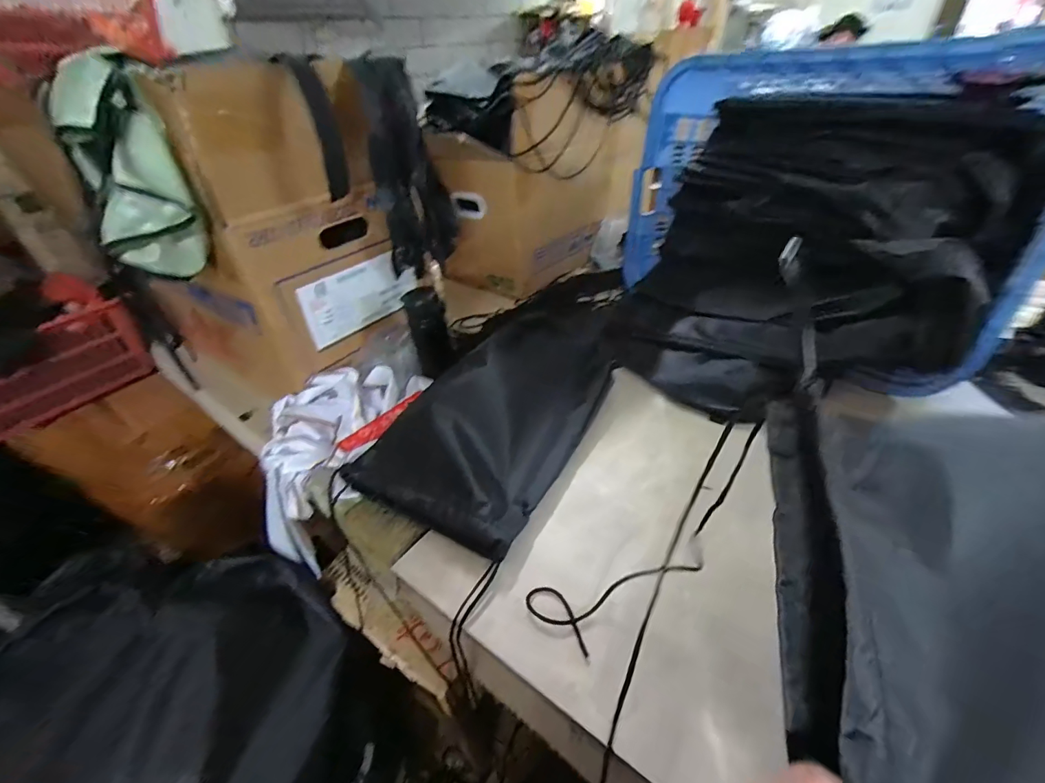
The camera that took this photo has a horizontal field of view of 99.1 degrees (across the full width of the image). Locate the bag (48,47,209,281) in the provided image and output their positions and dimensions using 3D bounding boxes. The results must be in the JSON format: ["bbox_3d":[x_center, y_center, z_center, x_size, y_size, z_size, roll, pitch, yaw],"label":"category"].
[{"bbox_3d":[-0.427,-0.234,0.492,0.096,0.212,0.095,-23,42,-22],"label":"bag"}]

